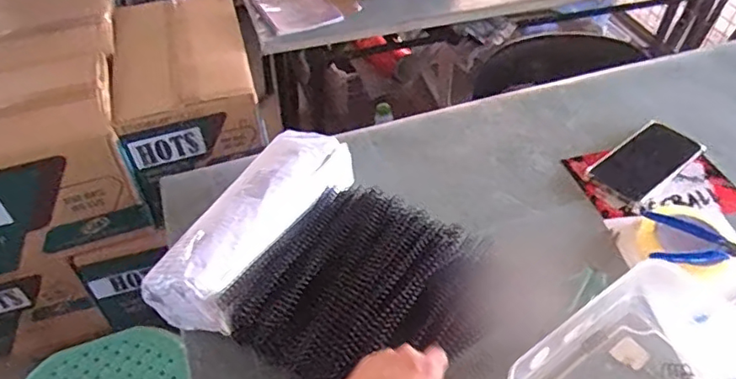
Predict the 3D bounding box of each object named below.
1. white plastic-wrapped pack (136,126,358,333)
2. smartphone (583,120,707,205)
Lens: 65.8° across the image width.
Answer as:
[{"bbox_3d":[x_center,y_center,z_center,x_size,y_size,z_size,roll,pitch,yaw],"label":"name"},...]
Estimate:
[{"bbox_3d":[-0.119,0.032,0.623,0.105,0.066,0.262,23,51,20],"label":"white plastic-wrapped pack"},{"bbox_3d":[0.369,-0.039,0.752,0.160,0.011,0.077,-30,54,-25],"label":"smartphone"}]

